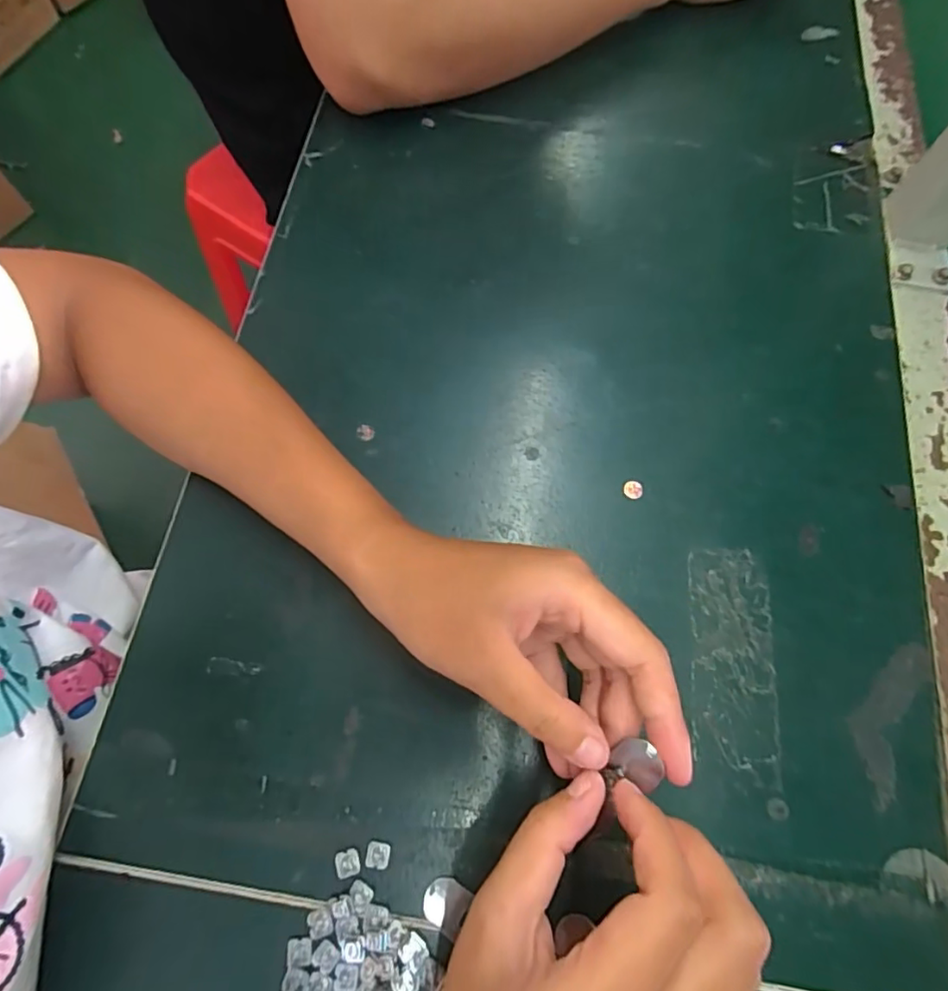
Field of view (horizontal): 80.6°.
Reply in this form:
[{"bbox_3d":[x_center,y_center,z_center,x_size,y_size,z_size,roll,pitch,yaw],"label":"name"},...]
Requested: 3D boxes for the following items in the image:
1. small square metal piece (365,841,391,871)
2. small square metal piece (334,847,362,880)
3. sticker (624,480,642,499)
[{"bbox_3d":[-0.043,0.160,0.248,0.010,0.004,0.010,11,70,3],"label":"small square metal piece"},{"bbox_3d":[-0.056,0.163,0.247,0.011,0.004,0.011,-14,71,-7],"label":"small square metal piece"},{"bbox_3d":[0.088,-0.003,0.310,0.011,0.004,0.010,0,70,-1],"label":"sticker"}]

